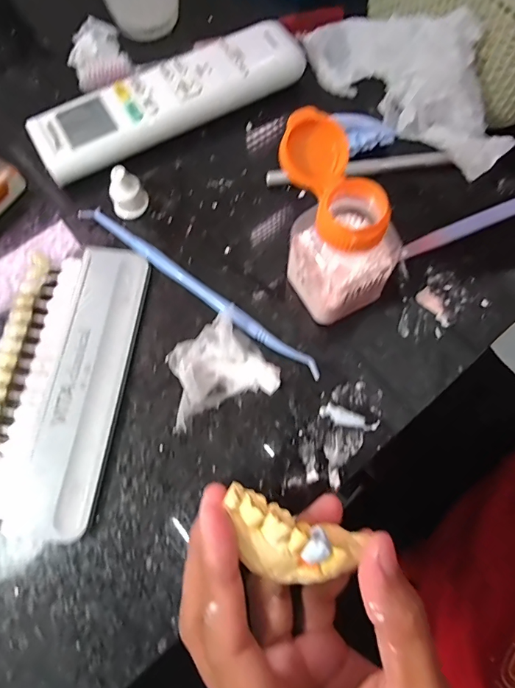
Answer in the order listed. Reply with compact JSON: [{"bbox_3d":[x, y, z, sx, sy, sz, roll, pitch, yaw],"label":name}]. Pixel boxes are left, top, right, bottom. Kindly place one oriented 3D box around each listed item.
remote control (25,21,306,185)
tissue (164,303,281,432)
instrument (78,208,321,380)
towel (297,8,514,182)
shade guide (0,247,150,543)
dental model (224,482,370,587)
[{"bbox_3d":[-0.053,-0.154,0.266,0.175,0.019,0.047,-27,71,-8],"label":"remote control"},{"bbox_3d":[-0.023,0.012,0.212,0.055,0.013,0.047,-27,72,-8],"label":"tissue"},{"bbox_3d":[-0.035,-0.032,0.230,0.164,0.006,0.009,35,74,13],"label":"instrument"},{"bbox_3d":[0.091,-0.170,0.255,0.155,0.039,0.059,40,75,14],"label":"towel"},{"bbox_3d":[-0.102,0.016,0.213,0.065,0.011,0.146,6,70,4],"label":"shade guide"},{"bbox_3d":[0.014,0.076,0.158,0.058,0.021,0.025,24,75,-8],"label":"dental model"}]

